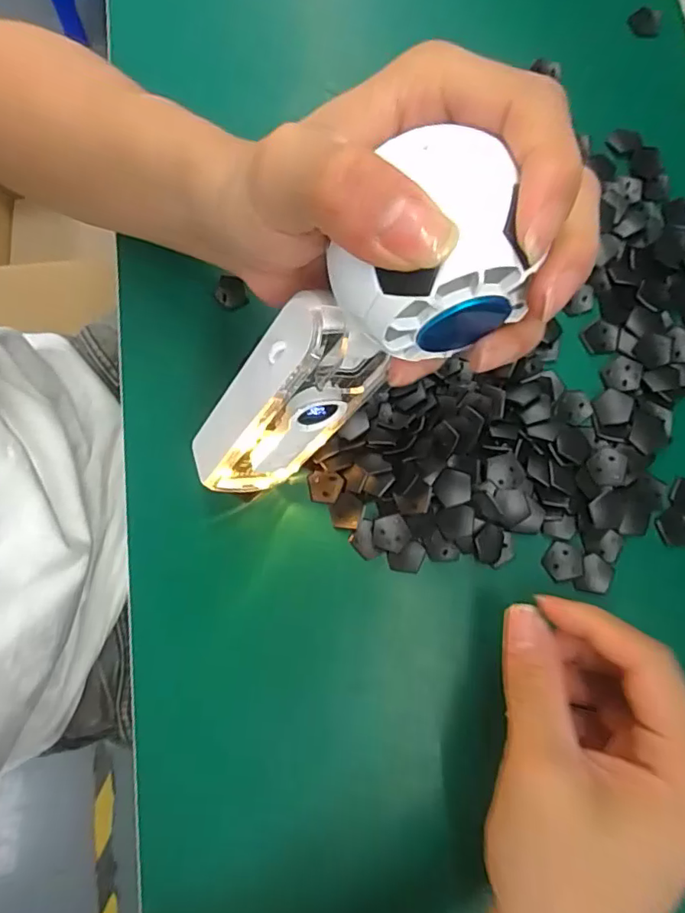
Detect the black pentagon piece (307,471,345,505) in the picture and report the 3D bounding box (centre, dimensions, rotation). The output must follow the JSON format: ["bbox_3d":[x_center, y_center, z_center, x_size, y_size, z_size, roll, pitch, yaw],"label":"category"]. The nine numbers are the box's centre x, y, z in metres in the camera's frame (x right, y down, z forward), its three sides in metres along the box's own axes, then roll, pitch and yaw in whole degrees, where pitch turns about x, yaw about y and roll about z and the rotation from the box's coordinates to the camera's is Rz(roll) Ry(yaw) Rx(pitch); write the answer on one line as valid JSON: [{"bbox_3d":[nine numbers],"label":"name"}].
[{"bbox_3d":[-0.009,0.016,0.272,0.018,0.004,0.016,11,80,3],"label":"black pentagon piece"}]

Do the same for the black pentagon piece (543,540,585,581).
[{"bbox_3d":[0.108,0.052,0.262,0.019,0.004,0.017,18,80,5],"label":"black pentagon piece"}]

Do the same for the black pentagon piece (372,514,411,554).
[{"bbox_3d":[0.024,0.038,0.265,0.018,0.004,0.018,8,80,3],"label":"black pentagon piece"}]

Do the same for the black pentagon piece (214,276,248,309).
[{"bbox_3d":[-0.062,-0.090,0.296,0.016,0.004,0.019,-35,81,-5],"label":"black pentagon piece"}]

